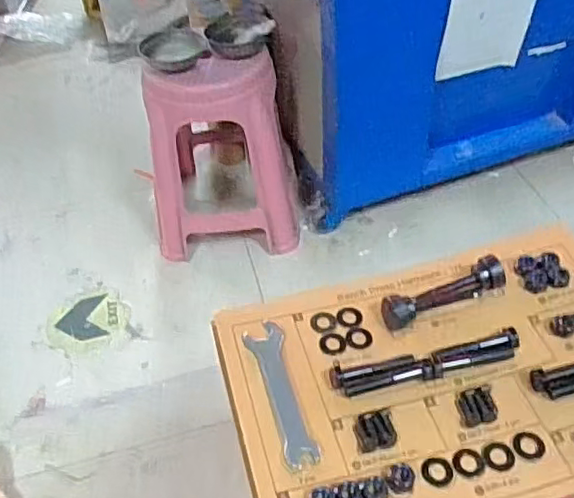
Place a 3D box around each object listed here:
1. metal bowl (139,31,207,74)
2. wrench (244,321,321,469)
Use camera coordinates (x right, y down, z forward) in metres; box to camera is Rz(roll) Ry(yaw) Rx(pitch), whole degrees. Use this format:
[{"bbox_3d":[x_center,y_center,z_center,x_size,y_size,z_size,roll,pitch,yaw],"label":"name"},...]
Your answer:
[{"bbox_3d":[-0.251,-0.439,1.369,0.142,0.031,0.142,-3,47,3],"label":"metal bowl"},{"bbox_3d":[-0.004,0.095,0.423,0.026,0.005,0.113,-16,48,-9],"label":"wrench"}]

